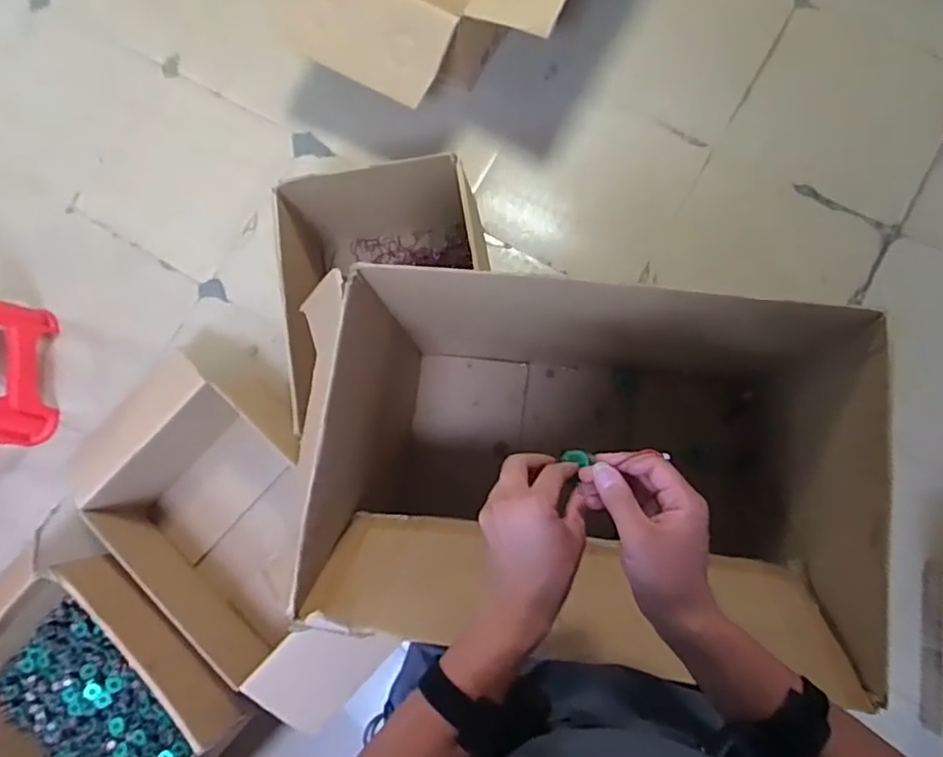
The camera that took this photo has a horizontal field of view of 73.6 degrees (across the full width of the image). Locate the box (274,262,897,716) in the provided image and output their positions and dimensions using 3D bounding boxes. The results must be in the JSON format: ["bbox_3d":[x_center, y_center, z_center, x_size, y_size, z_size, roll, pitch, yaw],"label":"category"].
[{"bbox_3d":[0.145,0.115,0.934,0.633,0.513,0.424,5,79,5],"label":"box"}]

